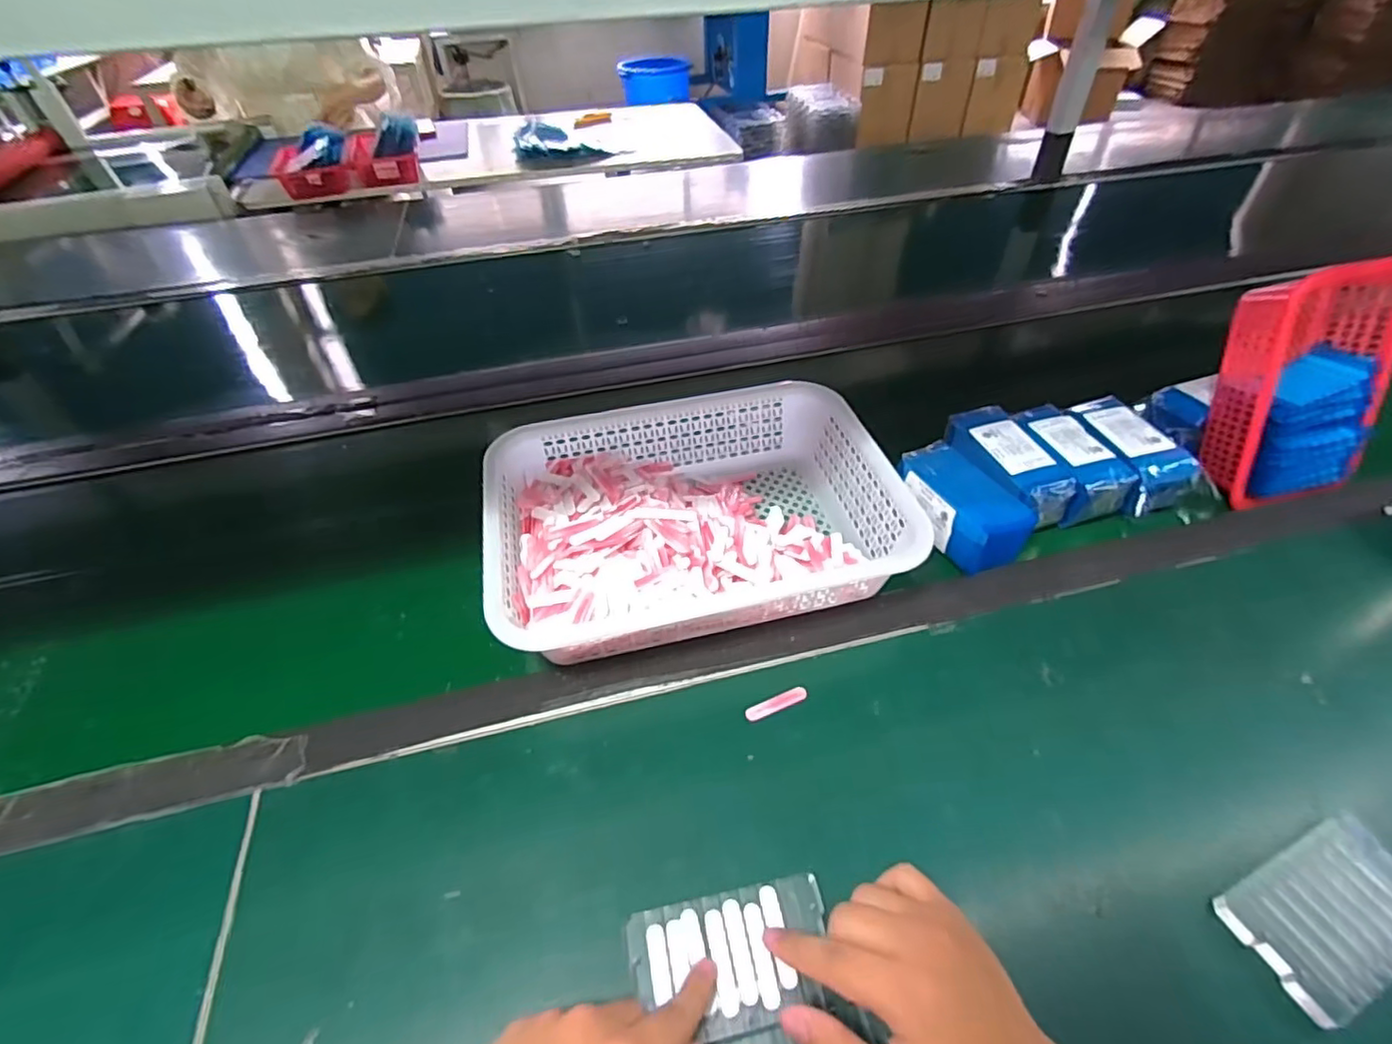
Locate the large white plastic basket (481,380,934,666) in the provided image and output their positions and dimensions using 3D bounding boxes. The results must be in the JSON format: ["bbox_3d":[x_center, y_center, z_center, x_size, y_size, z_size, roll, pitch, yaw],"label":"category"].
[{"bbox_3d":[-0.009,-0.014,0.578,0.350,0.081,0.250,-11,46,-10],"label":"large white plastic basket"}]

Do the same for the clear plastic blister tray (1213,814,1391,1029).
[{"bbox_3d":[0.388,0.237,0.372,0.124,0.014,0.068,-18,47,-16],"label":"clear plastic blister tray"}]

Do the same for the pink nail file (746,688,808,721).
[{"bbox_3d":[0.063,0.141,0.479,0.051,0.004,0.011,-17,47,-16],"label":"pink nail file"}]

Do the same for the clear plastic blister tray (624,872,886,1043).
[{"bbox_3d":[0.034,0.280,0.339,0.117,0.013,0.139,-12,46,-11],"label":"clear plastic blister tray"}]

